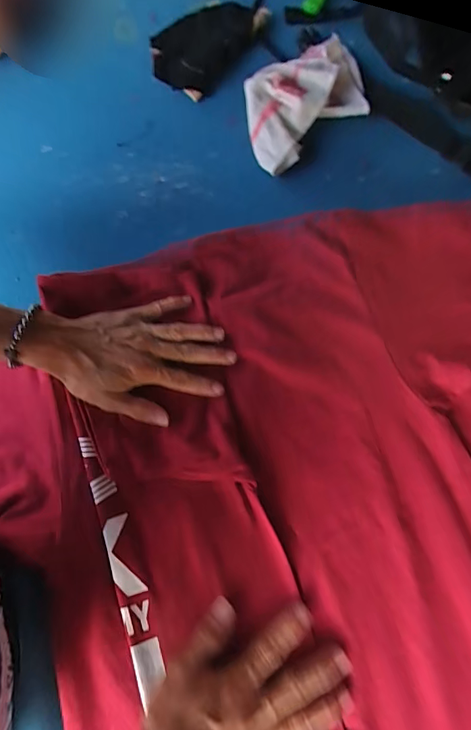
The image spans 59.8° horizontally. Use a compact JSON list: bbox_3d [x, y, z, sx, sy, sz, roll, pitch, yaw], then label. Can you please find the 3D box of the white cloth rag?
[{"bbox_3d":[0.088,-0.344,0.525,0.209,0.034,0.119,-38,80,-10],"label":"white cloth rag"}]

